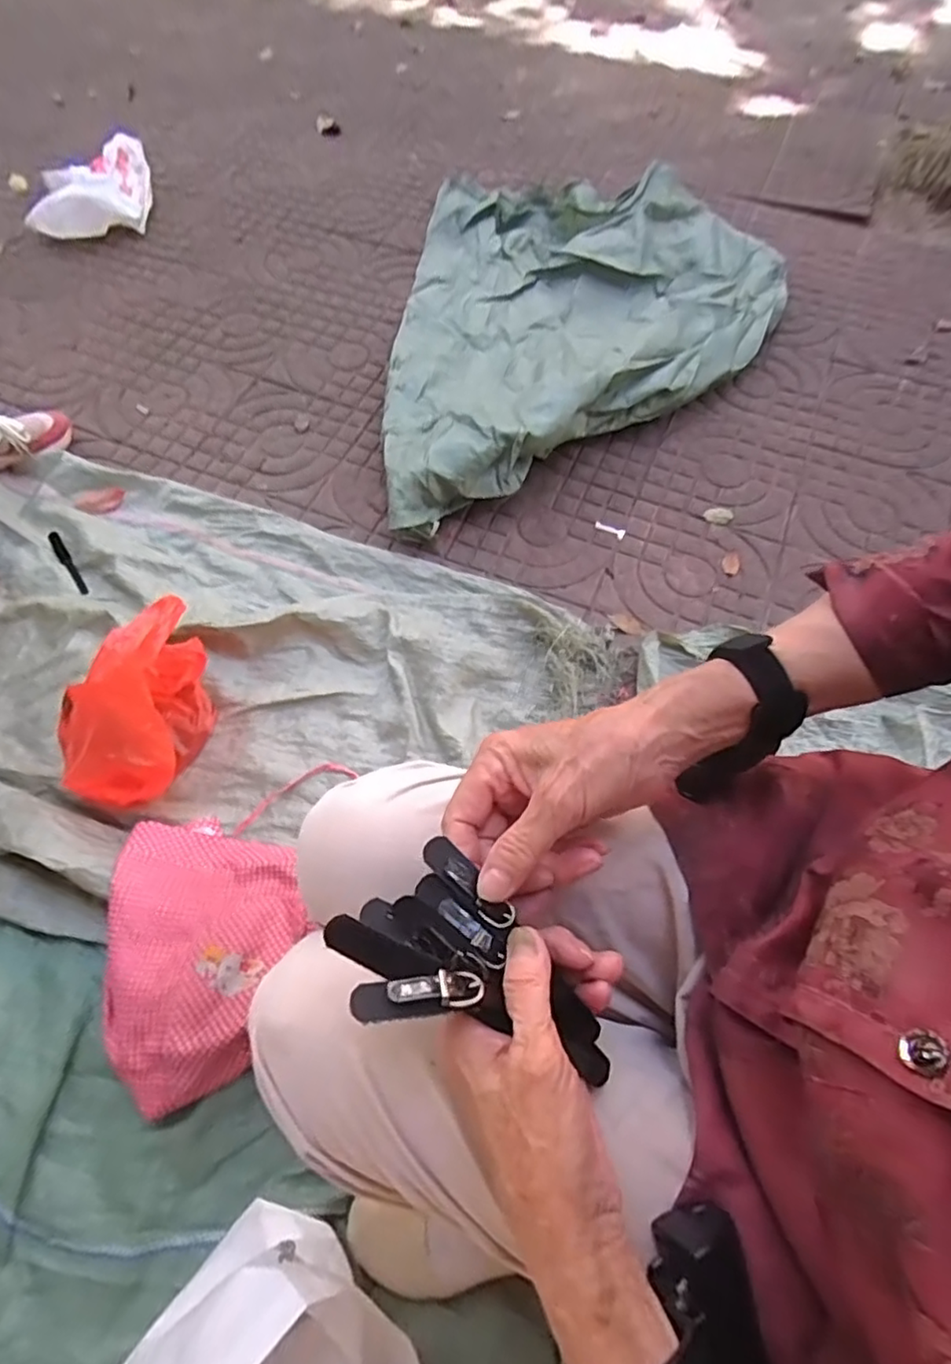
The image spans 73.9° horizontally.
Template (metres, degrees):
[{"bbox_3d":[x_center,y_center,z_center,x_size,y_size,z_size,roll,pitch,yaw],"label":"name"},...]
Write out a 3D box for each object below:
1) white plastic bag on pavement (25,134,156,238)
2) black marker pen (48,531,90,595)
[{"bbox_3d":[-0.822,-1.054,1.342,0.249,0.096,0.179,-7,65,-6],"label":"white plastic bag on pavement"},{"bbox_3d":[-0.638,-0.186,0.986,0.019,0.008,0.137,-31,69,-16],"label":"black marker pen"}]

